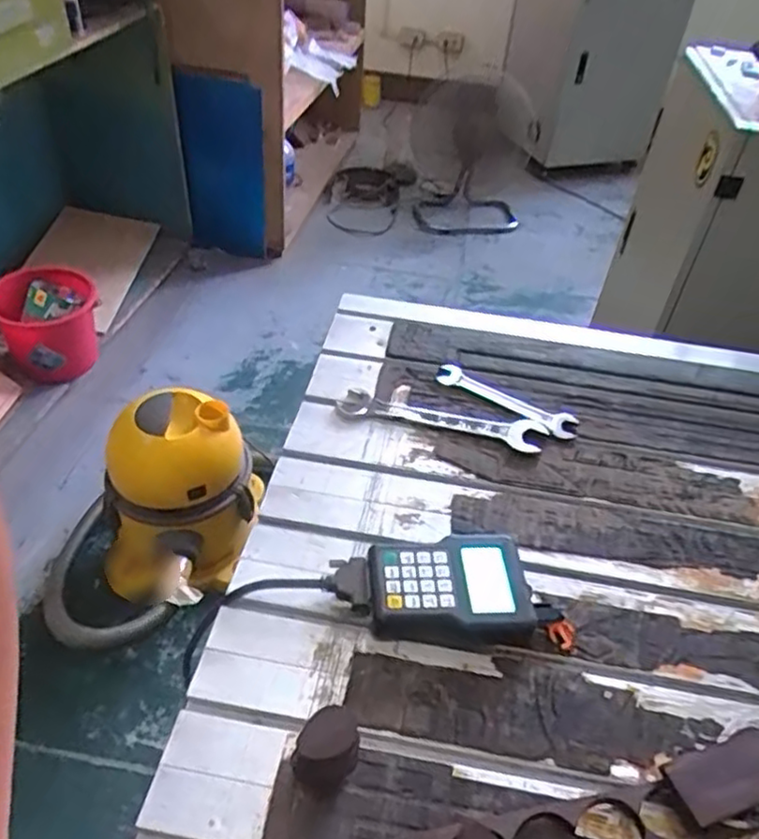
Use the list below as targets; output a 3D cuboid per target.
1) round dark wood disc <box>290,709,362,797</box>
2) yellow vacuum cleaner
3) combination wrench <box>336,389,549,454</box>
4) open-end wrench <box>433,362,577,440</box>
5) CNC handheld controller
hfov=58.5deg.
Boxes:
[{"bbox_3d":[-0.038,0.253,0.514,0.040,0.067,0.046,35,50,29],"label":"round dark wood disc"},{"bbox_3d":[-0.444,0.231,1.363,0.430,0.410,0.355,-13,45,-19],"label":"yellow vacuum cleaner"},{"bbox_3d":[0.074,-0.004,0.843,0.254,0.014,0.054,14,43,9],"label":"combination wrench"},{"bbox_3d":[0.164,-0.027,0.881,0.194,0.007,0.042,27,47,23],"label":"open-end wrench"},{"bbox_3d":[0.066,0.160,0.646,0.159,0.037,0.110,1,42,-5],"label":"CNC handheld controller"}]

